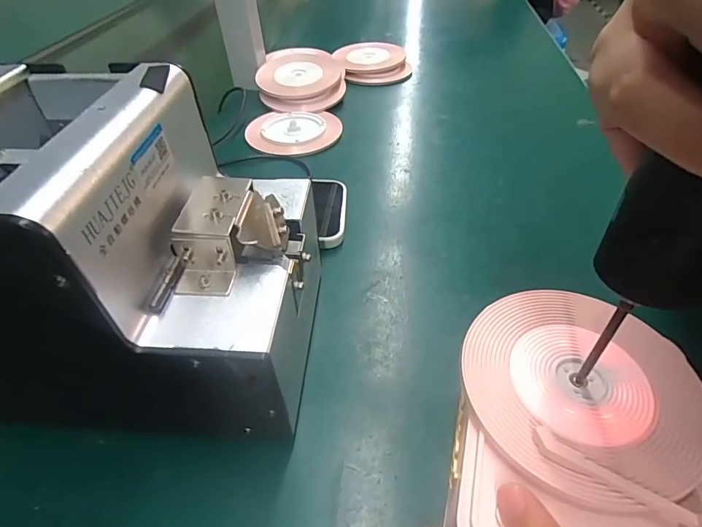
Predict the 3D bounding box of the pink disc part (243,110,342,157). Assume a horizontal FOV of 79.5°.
[{"bbox_3d":[-0.061,-0.143,0.456,0.098,0.009,0.091,0,45,3],"label":"pink disc part"}]

